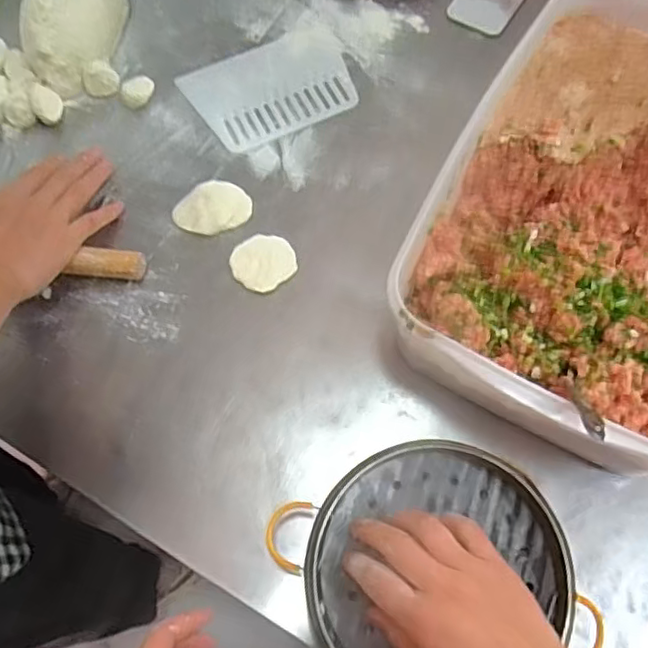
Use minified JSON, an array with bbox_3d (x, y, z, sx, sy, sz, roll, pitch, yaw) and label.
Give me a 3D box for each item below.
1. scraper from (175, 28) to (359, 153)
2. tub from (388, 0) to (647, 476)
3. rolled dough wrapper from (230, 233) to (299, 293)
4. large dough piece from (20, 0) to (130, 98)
[{"bbox_3d":[-0.051,-0.245,0.630,0.160,0.004,0.120,-28,70,-9],"label":"scraper"},{"bbox_3d":[0.234,-0.083,0.488,0.252,0.102,0.372,28,72,12],"label":"tub"},{"bbox_3d":[-0.055,-0.056,0.551,0.055,0.005,0.055,-1,68,1],"label":"rolled dough wrapper"},{"bbox_3d":[-0.267,-0.315,0.635,0.091,0.059,0.150,11,69,6],"label":"large dough piece"}]

